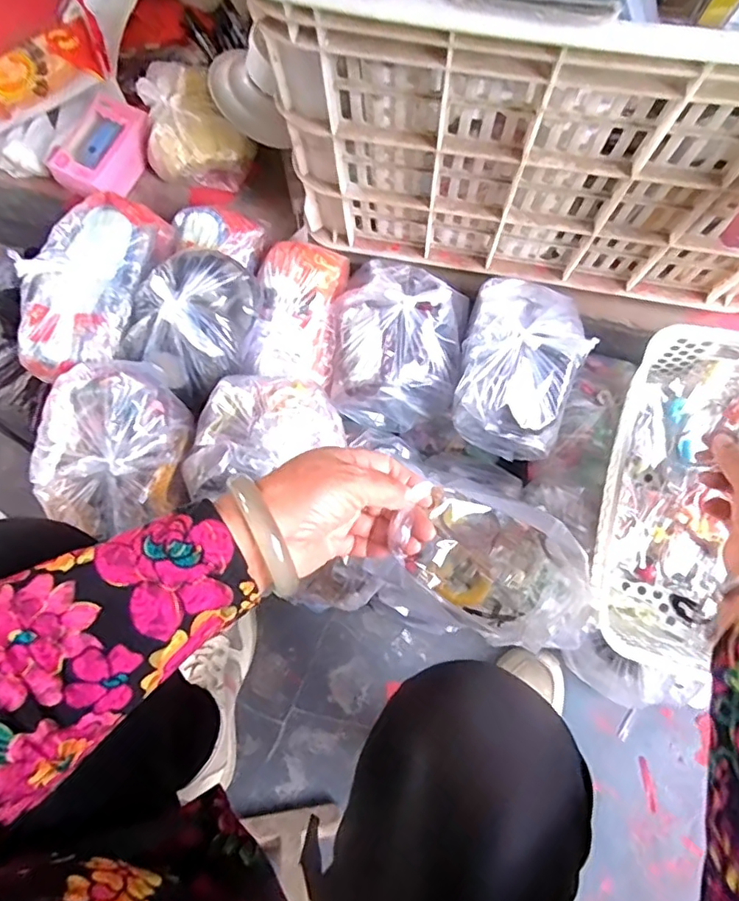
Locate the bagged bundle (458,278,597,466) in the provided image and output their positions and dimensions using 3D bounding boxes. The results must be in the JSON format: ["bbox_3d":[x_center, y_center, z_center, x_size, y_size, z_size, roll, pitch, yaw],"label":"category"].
[{"bbox_3d":[0.149,-0.089,0.561,0.112,0.076,0.176,18,78,5],"label":"bagged bundle"}]

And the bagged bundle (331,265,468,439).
[{"bbox_3d":[0.028,-0.110,0.578,0.132,0.071,0.172,10,77,4],"label":"bagged bundle"}]

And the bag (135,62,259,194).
[{"bbox_3d":[-0.203,-0.361,0.628,0.109,0.062,0.143,-28,78,-5],"label":"bag"}]

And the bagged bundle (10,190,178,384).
[{"bbox_3d":[-0.273,-0.161,0.547,0.106,0.041,0.200,30,79,8],"label":"bagged bundle"}]

